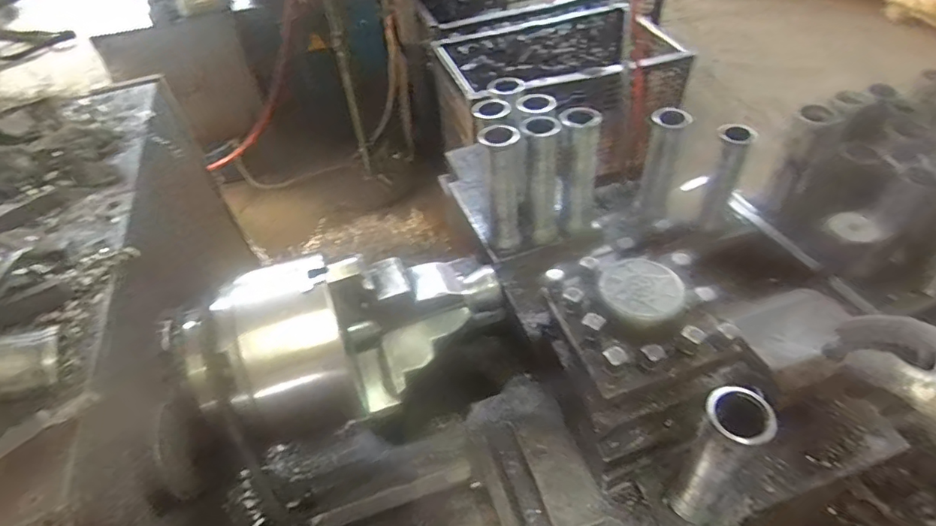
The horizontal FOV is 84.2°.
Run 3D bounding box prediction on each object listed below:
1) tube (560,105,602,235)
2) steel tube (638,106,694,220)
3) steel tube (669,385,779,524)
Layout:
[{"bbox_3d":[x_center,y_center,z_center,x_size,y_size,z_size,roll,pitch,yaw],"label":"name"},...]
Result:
[{"bbox_3d":[0.165,-0.134,0.773,0.053,0.188,0.049,5,47,11],"label":"tube"},{"bbox_3d":[0.319,-0.155,0.849,0.058,0.193,0.048,13,49,18],"label":"steel tube"},{"bbox_3d":[0.244,0.197,0.510,0.055,0.195,0.059,30,56,30],"label":"steel tube"}]

